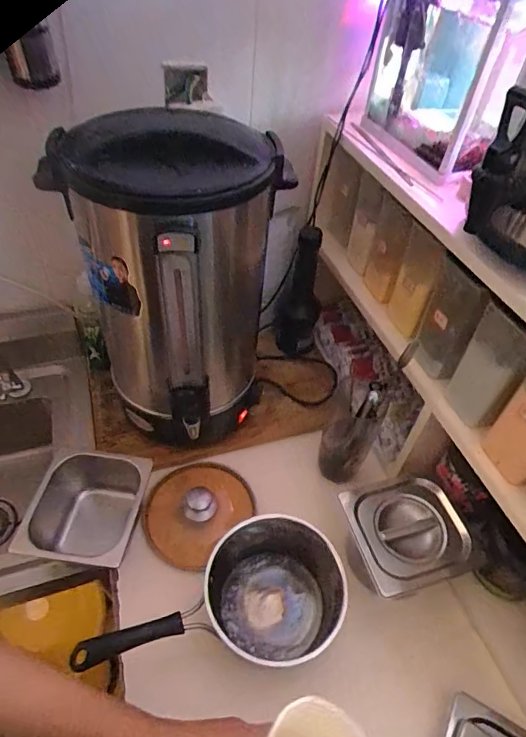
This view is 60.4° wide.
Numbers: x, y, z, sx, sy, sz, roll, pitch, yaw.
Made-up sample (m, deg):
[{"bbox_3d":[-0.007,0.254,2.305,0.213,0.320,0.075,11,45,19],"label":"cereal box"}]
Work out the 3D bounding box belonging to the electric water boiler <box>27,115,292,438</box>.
[{"bbox_3d":[-0.123,-0.112,0.698,0.263,0.461,0.240,34,53,23],"label":"electric water boiler"}]

